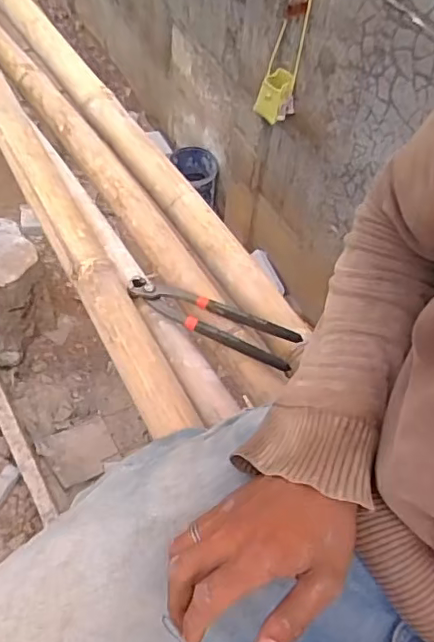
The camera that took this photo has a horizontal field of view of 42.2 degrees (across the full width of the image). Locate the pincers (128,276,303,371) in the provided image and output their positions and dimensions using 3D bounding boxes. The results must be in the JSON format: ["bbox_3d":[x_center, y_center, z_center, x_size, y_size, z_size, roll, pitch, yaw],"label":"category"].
[{"bbox_3d":[-0.010,-0.001,0.693,0.217,0.020,0.053,20,59,8],"label":"pincers"}]

